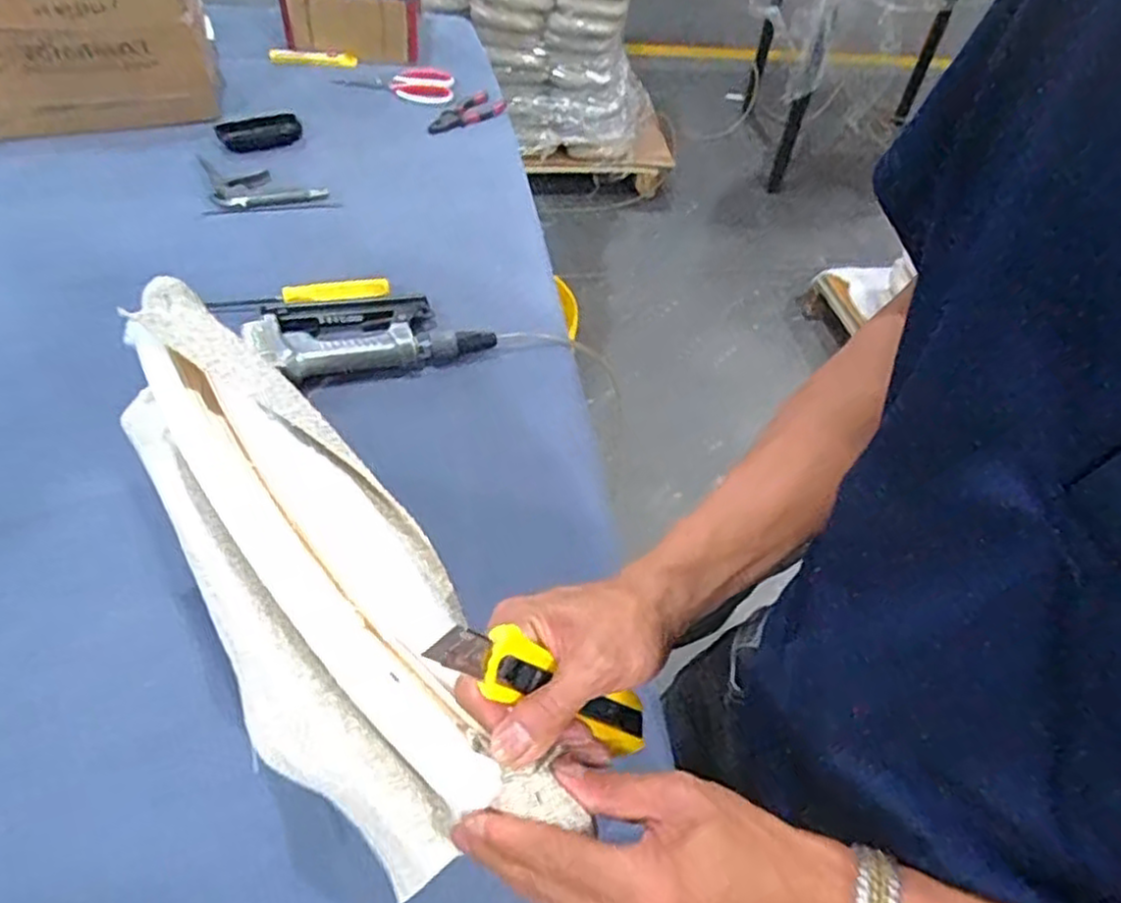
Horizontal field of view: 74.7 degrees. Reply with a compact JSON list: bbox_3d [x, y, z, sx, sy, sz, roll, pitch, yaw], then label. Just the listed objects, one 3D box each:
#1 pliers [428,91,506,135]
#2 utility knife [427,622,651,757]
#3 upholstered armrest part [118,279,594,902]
[{"bbox_3d":[-0.146,-0.524,1.140,0.059,0.020,0.154,27,52,16],"label":"pliers"},{"bbox_3d":[-0.003,0.118,0.366,0.026,0.163,0.019,-33,42,17],"label":"utility knife"},{"bbox_3d":[-0.144,0.064,0.418,0.110,0.099,0.387,-27,66,-31],"label":"upholstered armrest part"}]

